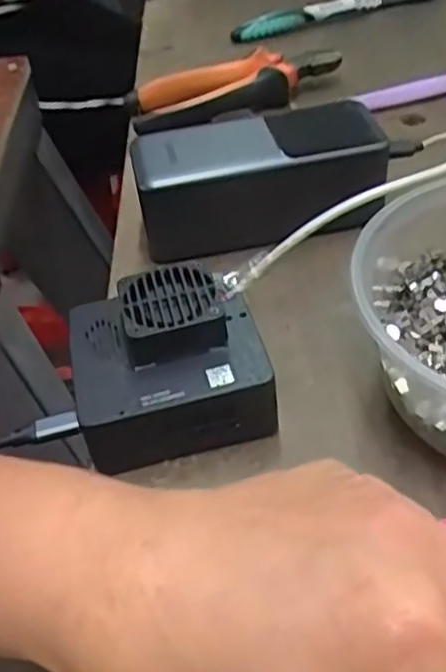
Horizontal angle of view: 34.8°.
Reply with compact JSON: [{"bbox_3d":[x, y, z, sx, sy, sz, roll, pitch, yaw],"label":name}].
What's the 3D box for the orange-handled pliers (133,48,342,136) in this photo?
[{"bbox_3d":[0.008,-0.179,0.504,0.153,0.021,0.061,-20,47,-11],"label":"orange-handled pliers"}]

